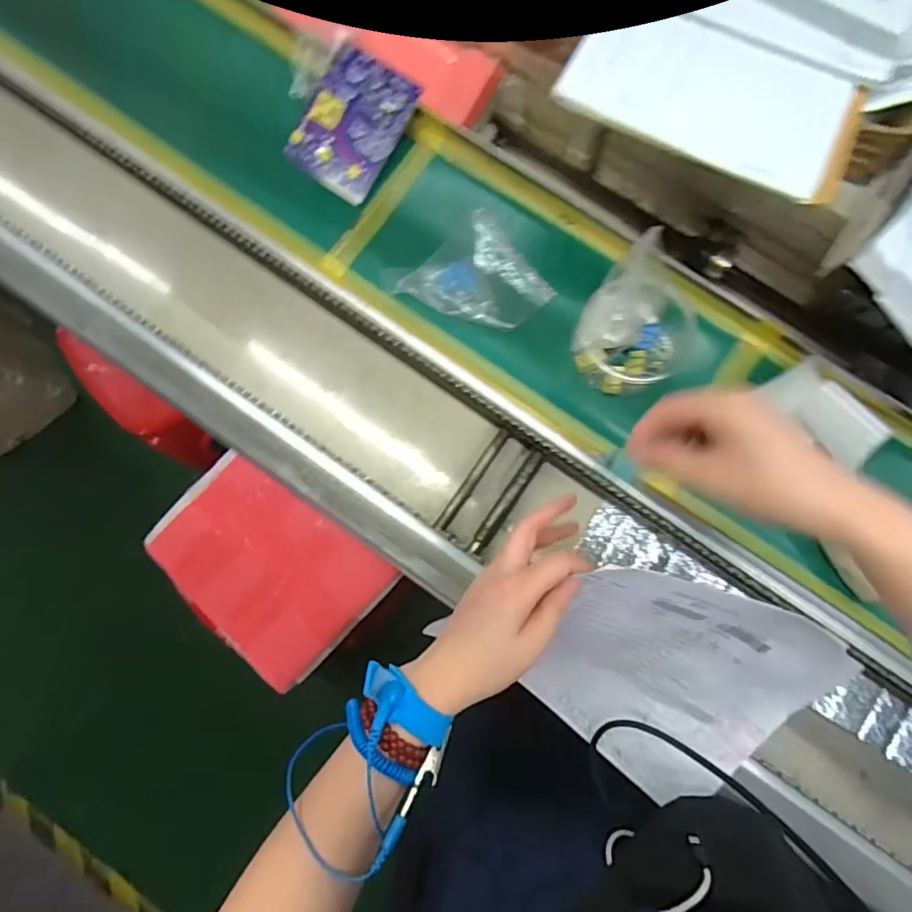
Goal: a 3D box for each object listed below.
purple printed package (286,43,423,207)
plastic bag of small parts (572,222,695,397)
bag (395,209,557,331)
[{"bbox_3d":[-0.105,-0.331,0.537,0.098,0.007,0.124,34,101,3],"label":"purple printed package"},{"bbox_3d":[0.162,-0.111,0.465,0.095,0.103,0.104,38,87,6],"label":"plastic bag of small parts"},{"bbox_3d":[0.019,-0.163,0.510,0.108,0.035,0.109,-42,84,-2],"label":"bag"}]

